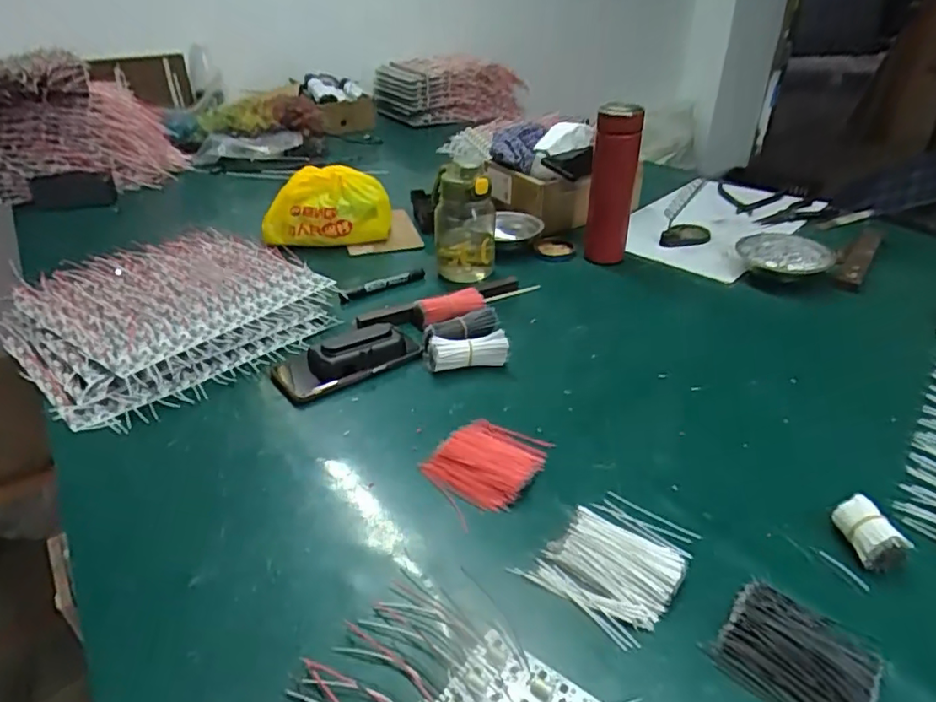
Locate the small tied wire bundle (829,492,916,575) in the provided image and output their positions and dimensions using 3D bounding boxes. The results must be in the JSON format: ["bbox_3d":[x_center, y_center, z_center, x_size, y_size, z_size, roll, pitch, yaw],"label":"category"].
[{"bbox_3d":[0.318,0.144,0.465,0.033,0.029,0.052,-4,35,-4],"label":"small tied wire bundle"}]

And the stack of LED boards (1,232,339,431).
[{"bbox_3d":[-0.379,-0.058,0.755,0.333,0.057,0.341,27,43,34],"label":"stack of LED boards"}]

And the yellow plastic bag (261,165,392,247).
[{"bbox_3d":[-0.235,-0.233,0.963,0.211,0.112,0.065,-7,35,-8],"label":"yellow plastic bag"}]

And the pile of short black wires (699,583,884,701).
[{"bbox_3d":[0.221,0.202,0.394,0.089,0.011,0.083,29,44,36],"label":"pile of short black wires"}]

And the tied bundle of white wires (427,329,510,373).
[{"bbox_3d":[0.000,0.000,0.684,0.093,0.036,0.031,-3,35,-3],"label":"tied bundle of white wires"}]

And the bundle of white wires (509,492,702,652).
[{"bbox_3d":[0.119,0.157,0.460,0.095,0.010,0.120,27,43,34],"label":"bundle of white wires"}]

